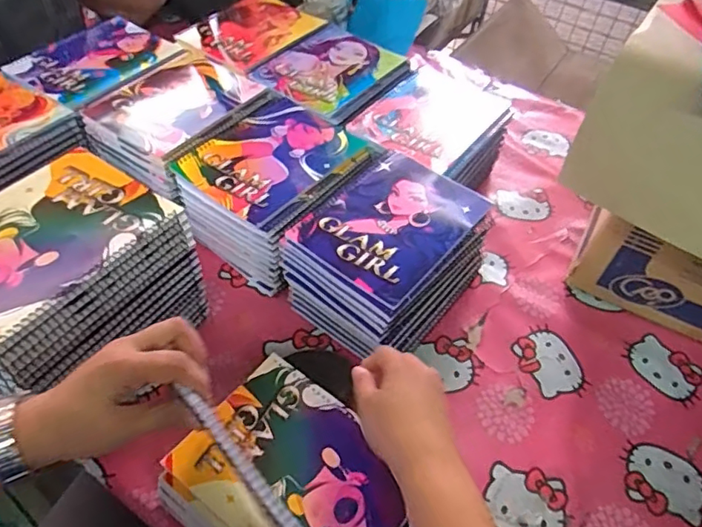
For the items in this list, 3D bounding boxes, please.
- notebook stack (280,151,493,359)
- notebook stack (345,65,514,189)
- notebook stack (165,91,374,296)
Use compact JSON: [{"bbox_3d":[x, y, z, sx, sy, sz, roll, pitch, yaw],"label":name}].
[{"bbox_3d":[0.045,-0.010,0.653,0.167,0.112,0.207,36,56,22],"label":"notebook stack"},{"bbox_3d":[0.111,-0.172,0.788,0.168,0.099,0.205,31,55,19],"label":"notebook stack"},{"bbox_3d":[-0.103,-0.100,0.715,0.187,0.106,0.210,29,54,18],"label":"notebook stack"}]

